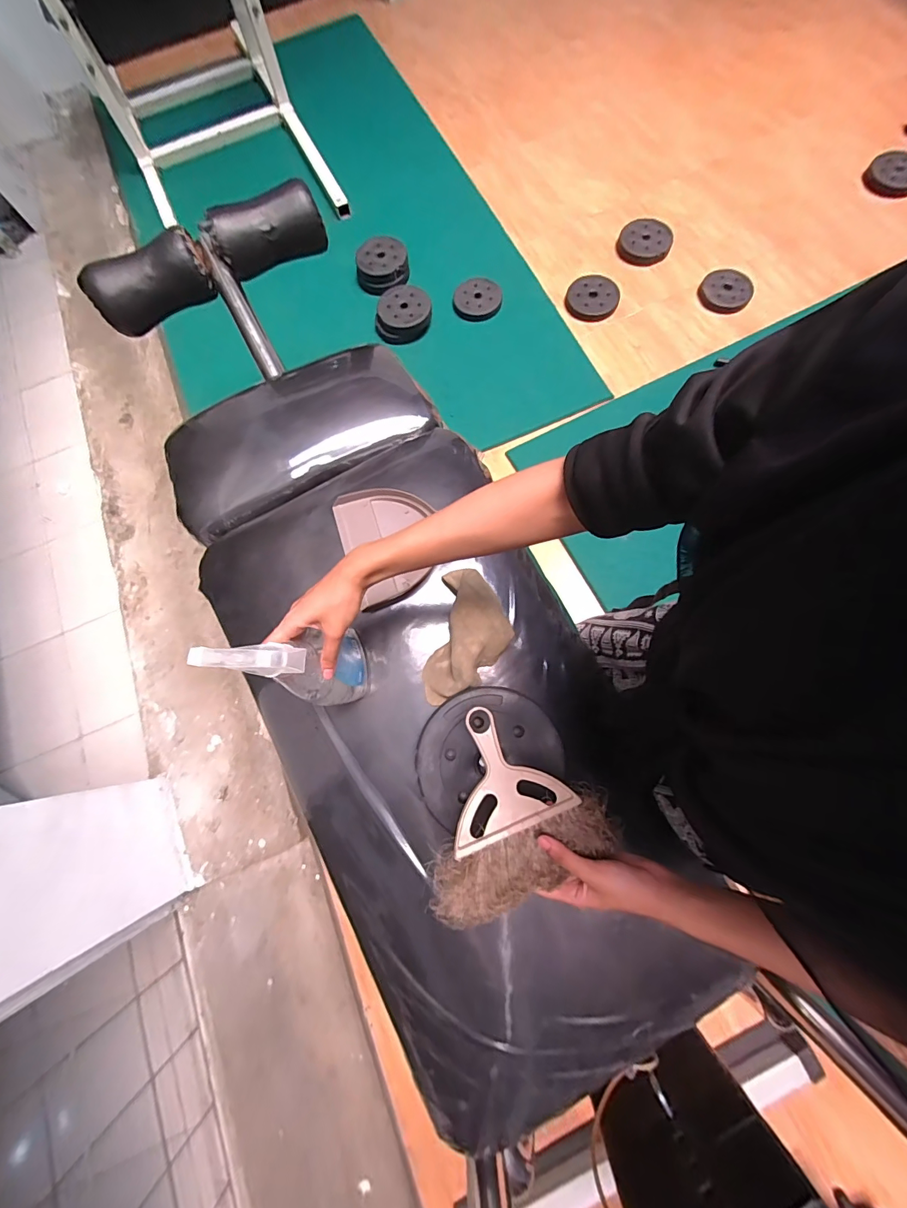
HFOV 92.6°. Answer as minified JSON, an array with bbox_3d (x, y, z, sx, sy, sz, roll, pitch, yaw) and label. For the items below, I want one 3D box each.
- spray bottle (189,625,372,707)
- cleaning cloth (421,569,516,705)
[{"bbox_3d":[-0.155,0.062,0.451,0.081,0.213,0.077,12,83,12],"label":"spray bottle"},{"bbox_3d":[0.020,0.047,0.537,0.098,0.047,0.161,13,75,7],"label":"cleaning cloth"}]

